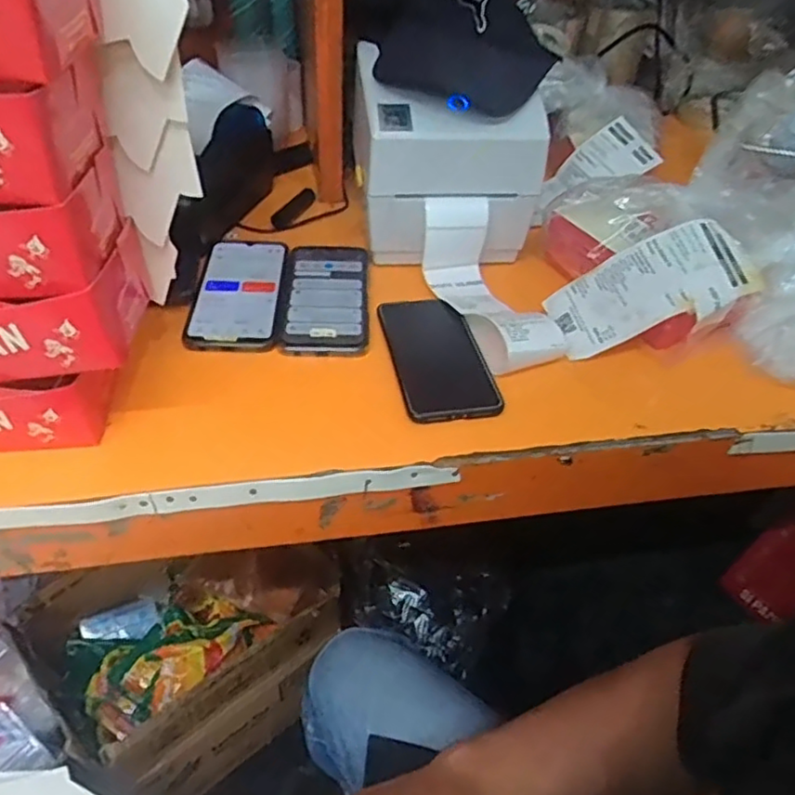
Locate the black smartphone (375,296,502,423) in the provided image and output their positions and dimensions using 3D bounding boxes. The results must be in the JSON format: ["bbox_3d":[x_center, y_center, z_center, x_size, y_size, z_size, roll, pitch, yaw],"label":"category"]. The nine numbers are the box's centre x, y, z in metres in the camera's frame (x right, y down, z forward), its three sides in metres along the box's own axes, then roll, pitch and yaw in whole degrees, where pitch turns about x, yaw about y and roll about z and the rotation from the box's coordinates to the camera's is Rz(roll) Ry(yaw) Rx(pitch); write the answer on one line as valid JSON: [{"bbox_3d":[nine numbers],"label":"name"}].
[{"bbox_3d":[0.033,-0.039,0.558,0.078,0.010,0.154,-7,45,-11],"label":"black smartphone"}]

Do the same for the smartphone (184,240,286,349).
[{"bbox_3d":[-0.149,-0.102,0.618,0.081,0.008,0.165,0,44,-4],"label":"smartphone"}]

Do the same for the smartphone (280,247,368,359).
[{"bbox_3d":[-0.066,-0.098,0.619,0.077,0.010,0.170,1,44,-3],"label":"smartphone"}]

